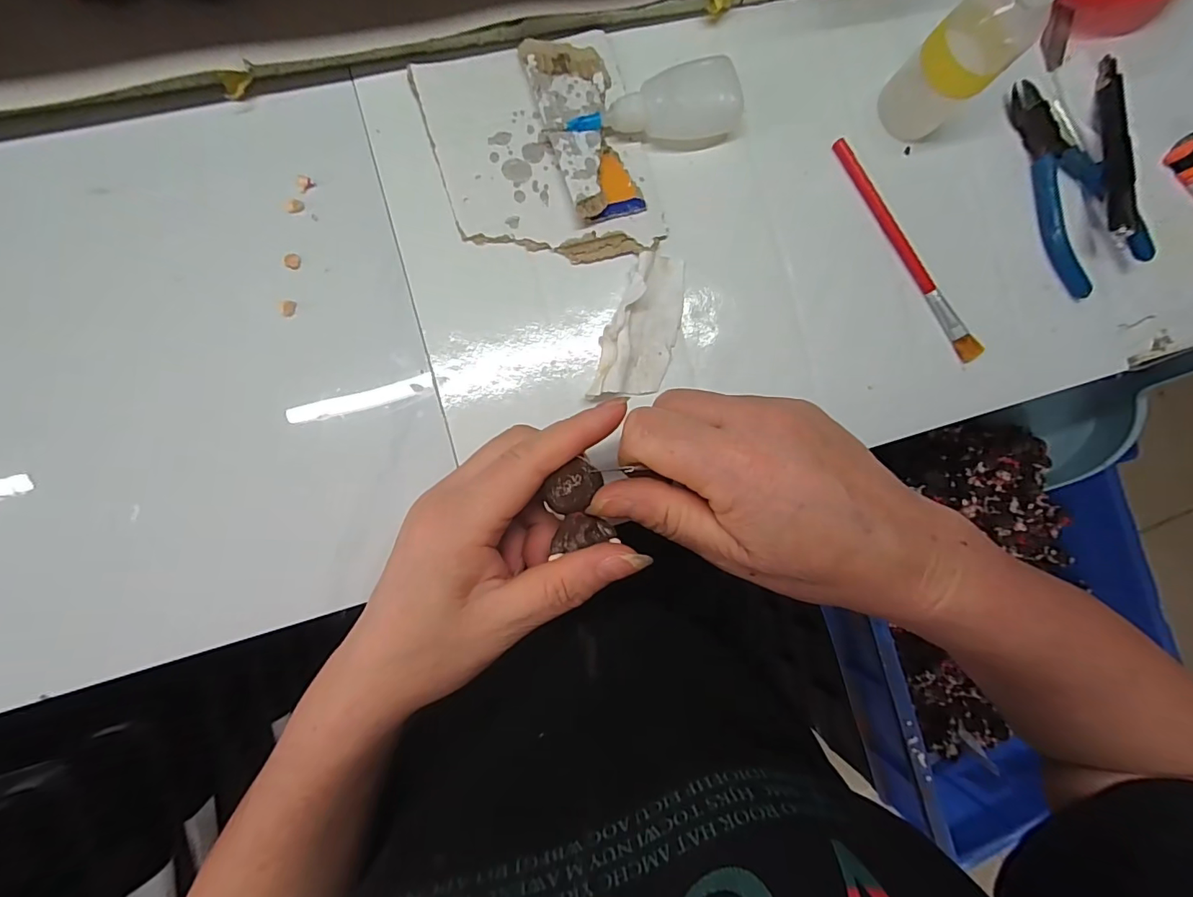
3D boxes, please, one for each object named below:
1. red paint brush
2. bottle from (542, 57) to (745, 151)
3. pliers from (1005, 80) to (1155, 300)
[{"bbox_3d":[0.175,-0.111,0.280,0.009,0.011,0.141,-34,96,-7],"label":"red paint brush"},{"bbox_3d":[0.028,-0.172,0.256,0.091,0.023,0.030,-14,93,-8],"label":"bottle"},{"bbox_3d":[0.274,-0.151,0.296,0.059,0.012,0.126,-40,96,-6],"label":"pliers"}]

